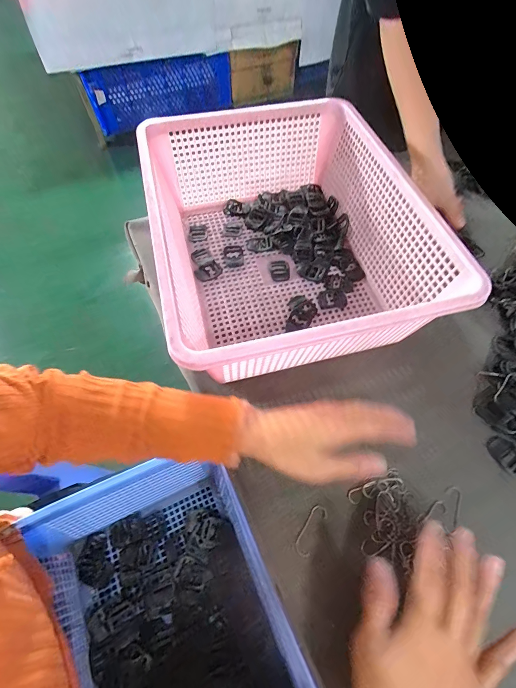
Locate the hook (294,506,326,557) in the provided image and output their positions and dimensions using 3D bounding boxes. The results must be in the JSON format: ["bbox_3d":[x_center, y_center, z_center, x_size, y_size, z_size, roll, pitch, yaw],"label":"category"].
[{"bbox_3d":[0.052,0.181,0.311,0.016,0.004,0.048,29,64,14],"label":"hook"}]

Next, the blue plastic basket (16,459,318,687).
[{"bbox_3d":[-0.091,0.298,0.317,0.214,0.103,0.319,-20,63,-12],"label":"blue plastic basket"}]

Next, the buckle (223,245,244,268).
[{"bbox_3d":[-0.036,-0.133,0.484,0.029,0.004,0.046,-11,61,-7],"label":"buckle"}]

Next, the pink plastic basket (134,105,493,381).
[{"bbox_3d":[0.028,-0.144,0.421,0.297,0.132,0.393,-13,61,-8],"label":"pink plastic basket"}]

